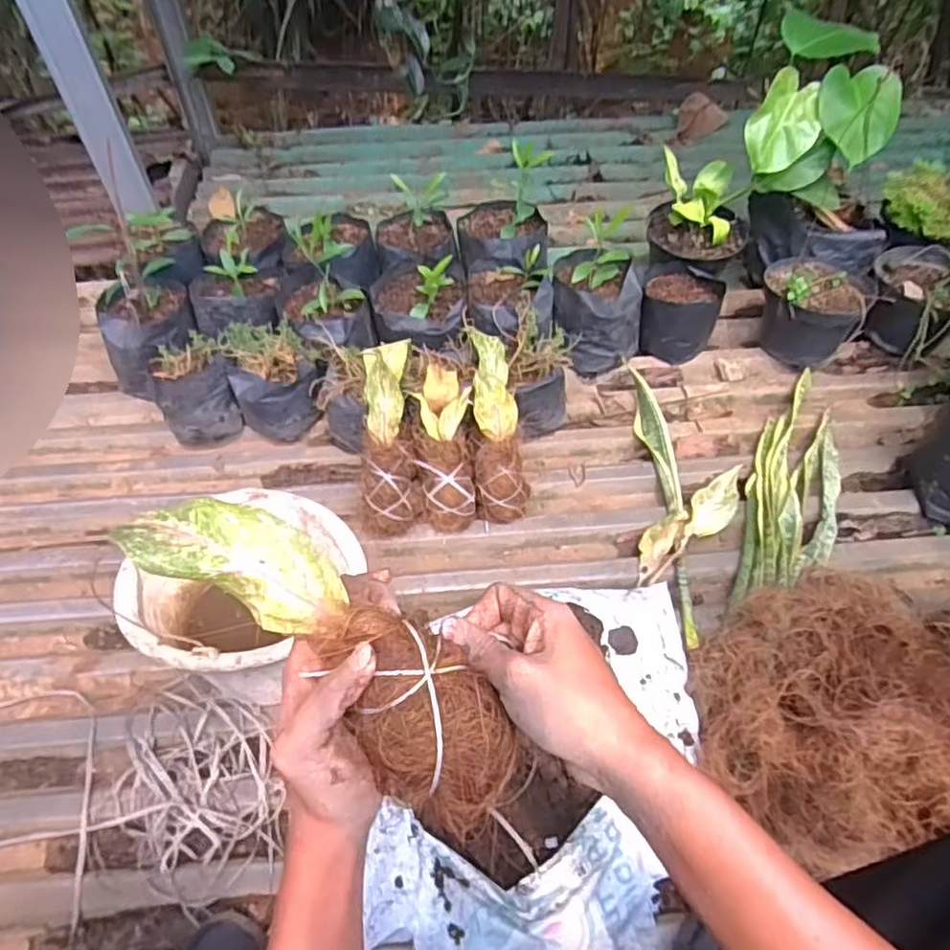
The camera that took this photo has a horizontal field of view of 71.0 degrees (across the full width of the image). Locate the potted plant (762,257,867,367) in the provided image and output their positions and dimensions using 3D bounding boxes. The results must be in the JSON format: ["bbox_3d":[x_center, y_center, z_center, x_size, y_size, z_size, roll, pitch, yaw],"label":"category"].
[{"bbox_3d":[0.569,-0.285,1.151,0.149,0.145,0.168,11,55,7],"label":"potted plant"}]

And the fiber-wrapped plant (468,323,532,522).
[{"bbox_3d":[0.029,-0.084,0.962,0.078,0.063,0.298,-4,78,-4],"label":"fiber-wrapped plant"}]

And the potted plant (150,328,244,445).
[{"bbox_3d":[-0.441,-0.123,1.062,0.113,0.153,0.098,-19,54,-15],"label":"potted plant"}]

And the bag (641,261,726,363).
[{"bbox_3d":[0.351,-0.281,1.162,0.131,0.115,0.131,15,55,9],"label":"bag"}]

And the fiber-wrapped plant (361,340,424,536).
[{"bbox_3d":[-0.120,-0.051,0.932,0.084,0.063,0.270,-2,95,-2],"label":"fiber-wrapped plant"}]

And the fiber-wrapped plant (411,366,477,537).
[{"bbox_3d":[-0.044,-0.043,0.941,0.081,0.071,0.243,-5,85,-4],"label":"fiber-wrapped plant"}]

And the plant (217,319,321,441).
[{"bbox_3d":[-0.318,-0.145,1.066,0.129,0.145,0.135,-18,57,-14],"label":"plant"}]

